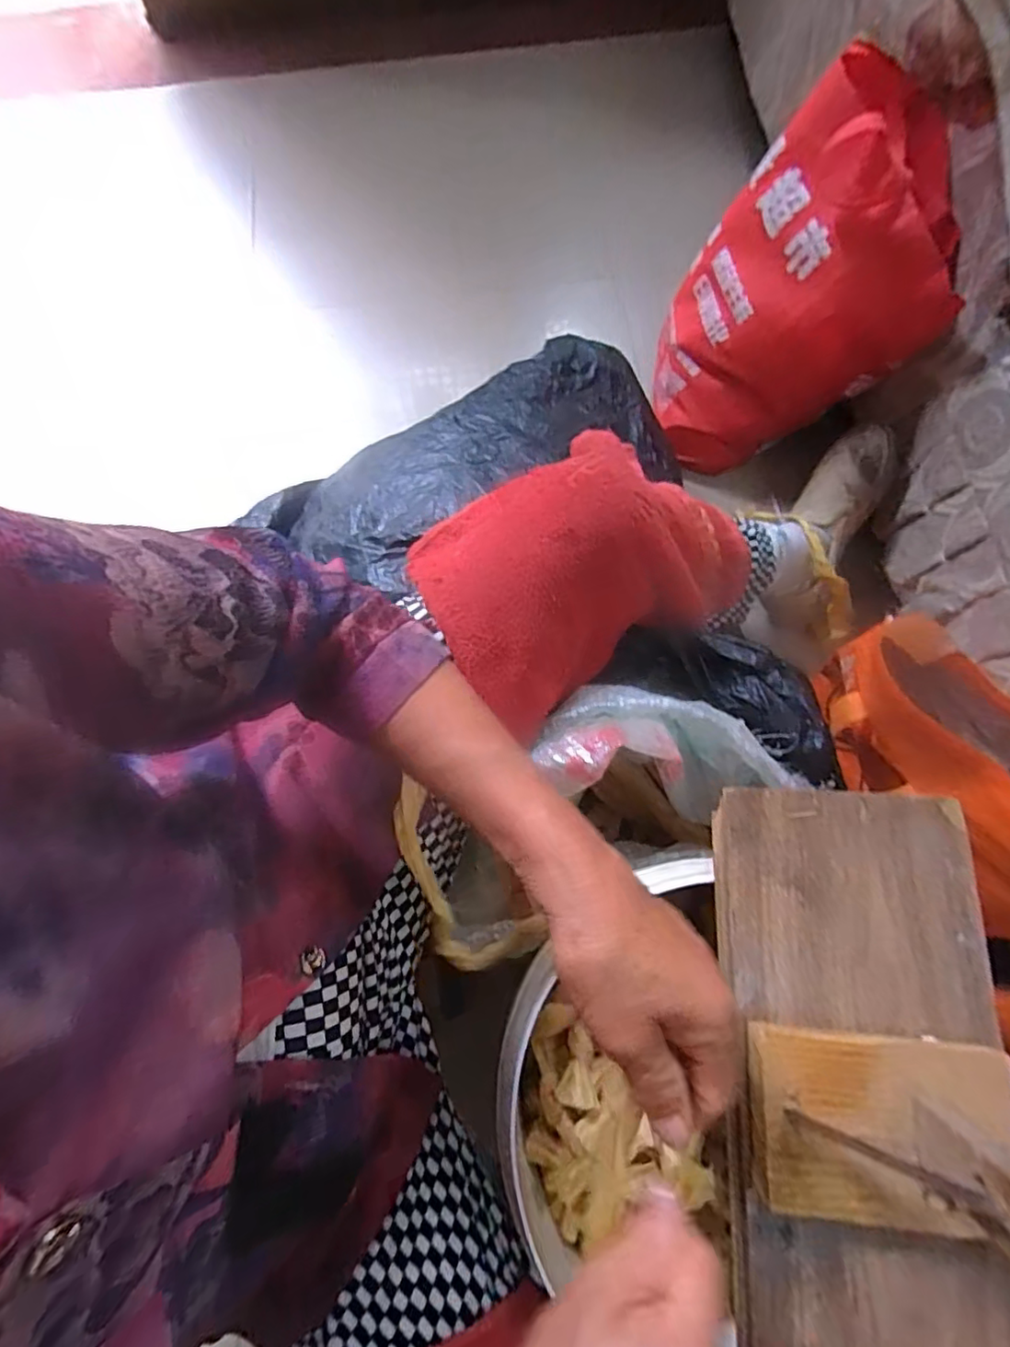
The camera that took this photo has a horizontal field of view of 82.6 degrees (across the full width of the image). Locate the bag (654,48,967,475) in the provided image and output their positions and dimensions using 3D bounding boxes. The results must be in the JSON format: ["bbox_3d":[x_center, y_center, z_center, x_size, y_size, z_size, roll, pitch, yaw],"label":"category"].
[{"bbox_3d":[0.334,-0.447,0.711,0.153,0.368,0.276,-28,90,-33],"label":"bag"}]

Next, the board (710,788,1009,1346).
[{"bbox_3d":[0.213,0.251,0.286,0.162,0.123,0.381,3,74,3],"label":"board"}]

